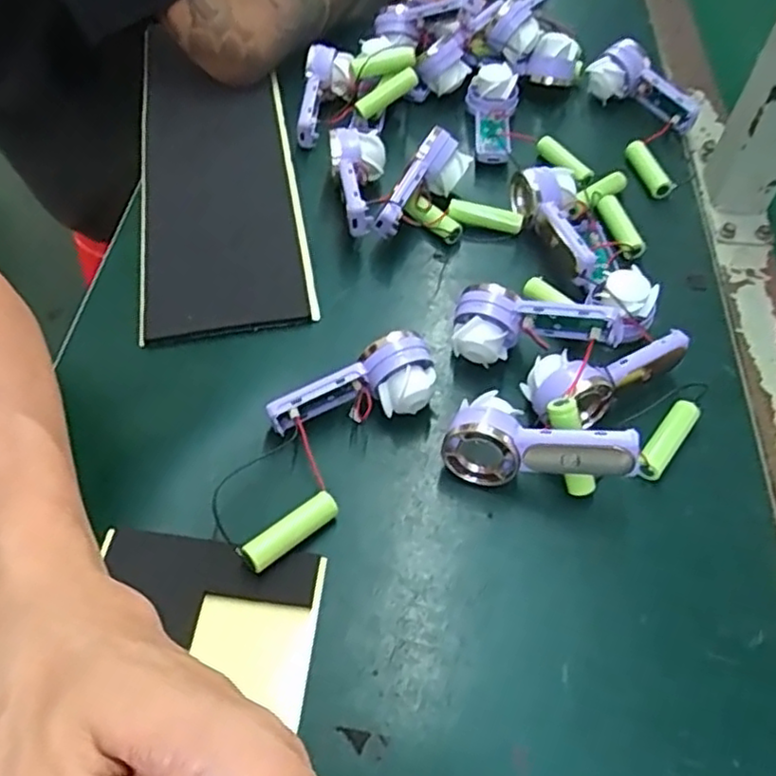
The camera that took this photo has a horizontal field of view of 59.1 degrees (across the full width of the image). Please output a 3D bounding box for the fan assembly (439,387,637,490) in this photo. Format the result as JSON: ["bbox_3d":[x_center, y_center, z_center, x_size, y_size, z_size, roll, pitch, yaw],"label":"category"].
[{"bbox_3d":[0.076,0.027,0.344,0.088,0.047,0.035,8,36,13],"label":"fan assembly"}]

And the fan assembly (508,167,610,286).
[{"bbox_3d":[0.117,-0.104,0.442,0.041,0.035,0.095,-19,58,-13],"label":"fan assembly"}]

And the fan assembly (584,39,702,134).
[{"bbox_3d":[0.200,-0.232,0.531,0.089,0.038,0.027,35,61,6],"label":"fan assembly"}]

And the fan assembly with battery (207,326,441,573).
[{"bbox_3d":[-0.034,0.025,0.350,0.059,0.032,0.139,34,62,20],"label":"fan assembly with battery"}]

